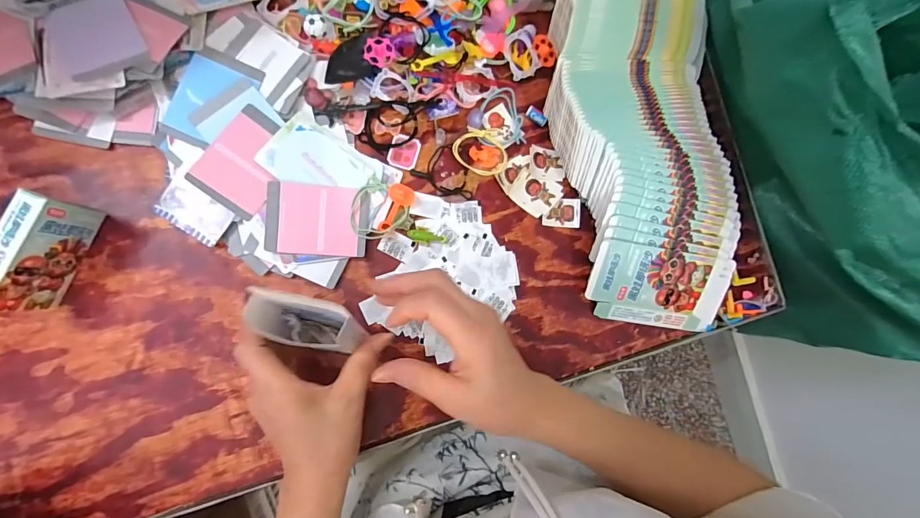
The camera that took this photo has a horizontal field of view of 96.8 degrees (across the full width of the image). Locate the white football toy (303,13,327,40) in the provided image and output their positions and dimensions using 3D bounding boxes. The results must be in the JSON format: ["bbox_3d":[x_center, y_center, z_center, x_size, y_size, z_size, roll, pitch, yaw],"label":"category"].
[{"bbox_3d":[-0.135,-0.216,0.384,0.020,0.021,0.016,-12,88,-9],"label":"white football toy"}]

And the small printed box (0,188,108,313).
[{"bbox_3d":[-0.335,-0.004,0.327,0.021,0.067,0.090,23,83,-6],"label":"small printed box"}]

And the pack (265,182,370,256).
[{"bbox_3d":[-0.130,-0.036,0.376,0.088,0.004,0.063,4,91,-12],"label":"pack"}]

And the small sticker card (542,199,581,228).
[{"bbox_3d":[0.105,-0.048,0.422,0.039,0.008,0.030,4,86,-8],"label":"small sticker card"}]

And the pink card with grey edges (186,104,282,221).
[{"bbox_3d":[-0.190,-0.086,0.364,0.061,0.006,0.087,37,82,-4],"label":"pink card with grey edges"}]

